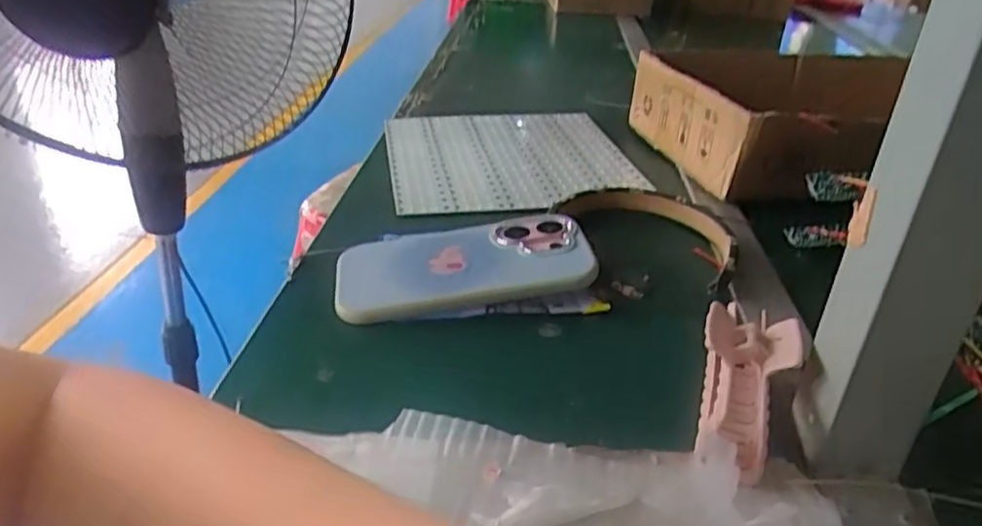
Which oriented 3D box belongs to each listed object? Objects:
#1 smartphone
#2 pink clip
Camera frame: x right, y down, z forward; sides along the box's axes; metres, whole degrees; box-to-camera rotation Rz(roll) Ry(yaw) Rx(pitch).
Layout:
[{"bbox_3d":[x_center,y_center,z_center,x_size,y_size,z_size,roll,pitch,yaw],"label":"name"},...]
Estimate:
[{"bbox_3d":[-0.019,0.000,0.464,0.166,0.014,0.085,-10,36,-3],"label":"smartphone"},{"bbox_3d":[0.122,0.060,0.341,0.045,0.047,0.080,14,32,22],"label":"pink clip"}]

